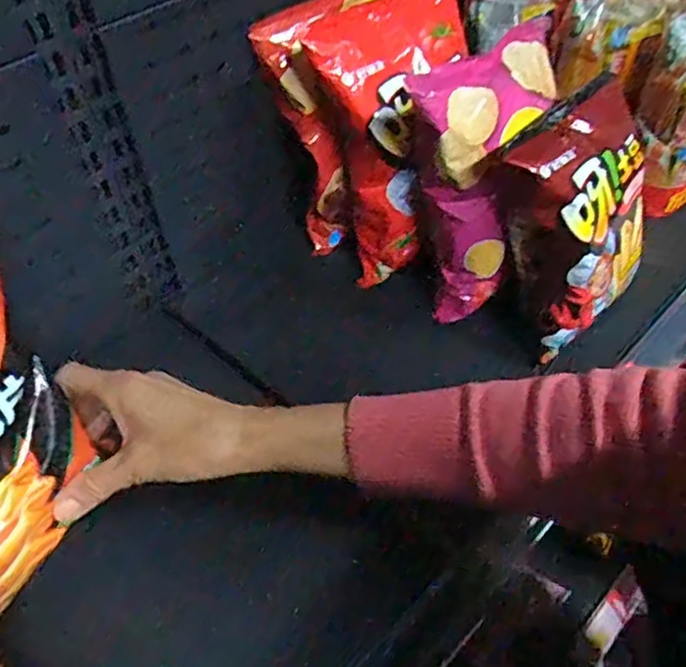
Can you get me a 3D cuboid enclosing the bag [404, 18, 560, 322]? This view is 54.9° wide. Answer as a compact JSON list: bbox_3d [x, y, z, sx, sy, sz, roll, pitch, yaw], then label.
[{"bbox_3d":[0.125,-0.139,0.558,0.095,0.186,0.182,18,51,20],"label":"bag"}]

